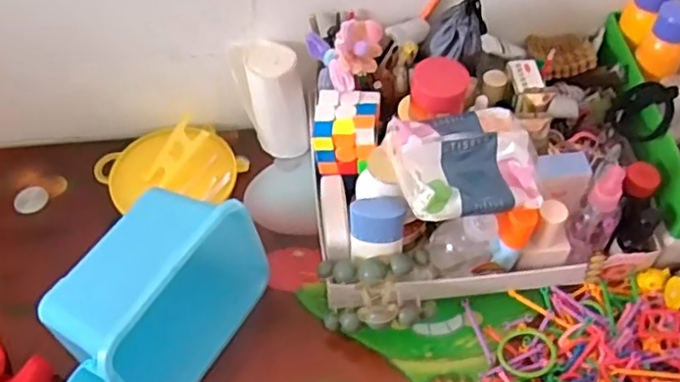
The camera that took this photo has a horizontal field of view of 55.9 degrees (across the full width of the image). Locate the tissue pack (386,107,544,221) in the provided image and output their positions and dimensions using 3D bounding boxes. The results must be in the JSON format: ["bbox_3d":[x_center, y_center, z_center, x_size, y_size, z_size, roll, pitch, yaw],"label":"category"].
[{"bbox_3d":[0.101,-0.024,0.516,0.114,0.044,0.088,-10,55,-5],"label":"tissue pack"}]

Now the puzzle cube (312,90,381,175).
[{"bbox_3d":[0.008,-0.055,0.591,0.057,0.050,0.063,5,53,6],"label":"puzzle cube"}]

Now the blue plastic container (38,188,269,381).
[{"bbox_3d":[-0.156,0.093,0.538,0.106,0.120,0.188,27,60,20],"label":"blue plastic container"}]

